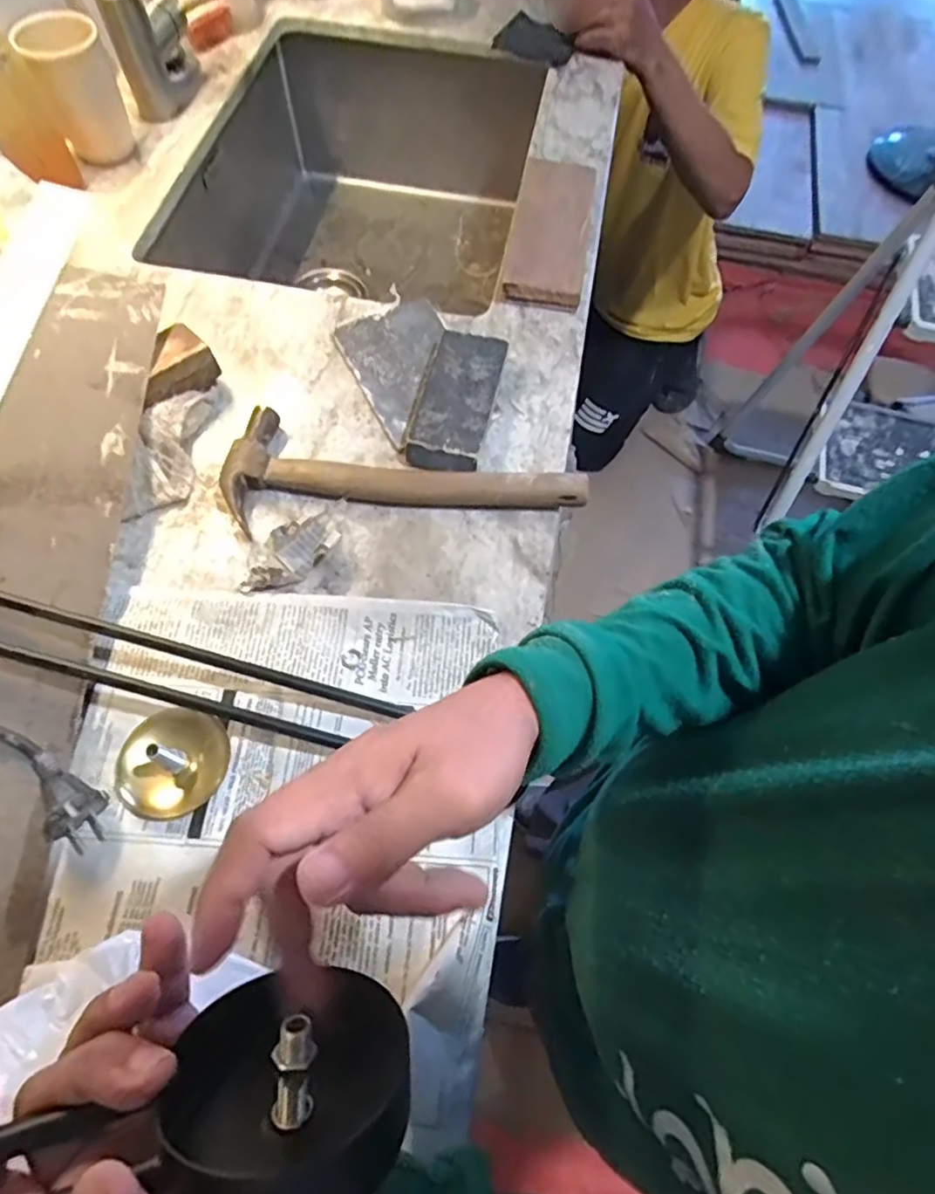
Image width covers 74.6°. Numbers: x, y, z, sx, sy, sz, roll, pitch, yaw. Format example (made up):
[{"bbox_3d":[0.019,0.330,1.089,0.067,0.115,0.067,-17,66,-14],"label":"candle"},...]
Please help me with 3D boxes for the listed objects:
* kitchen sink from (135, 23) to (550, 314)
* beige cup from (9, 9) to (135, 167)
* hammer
[{"bbox_3d":[-0.131,-0.494,0.834,0.395,0.269,0.506,10,65,3],"label":"kitchen sink"},{"bbox_3d":[-0.392,-0.512,0.626,0.074,0.103,0.079,1,65,-2],"label":"beige cup"},{"bbox_3d":[-0.050,-0.107,0.497,0.281,0.027,0.096,-2,65,-3],"label":"hammer"}]

